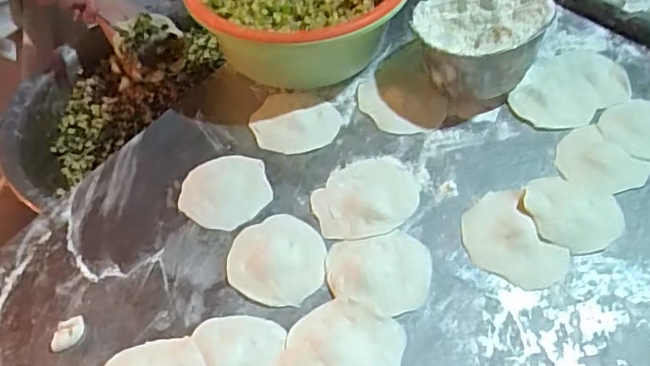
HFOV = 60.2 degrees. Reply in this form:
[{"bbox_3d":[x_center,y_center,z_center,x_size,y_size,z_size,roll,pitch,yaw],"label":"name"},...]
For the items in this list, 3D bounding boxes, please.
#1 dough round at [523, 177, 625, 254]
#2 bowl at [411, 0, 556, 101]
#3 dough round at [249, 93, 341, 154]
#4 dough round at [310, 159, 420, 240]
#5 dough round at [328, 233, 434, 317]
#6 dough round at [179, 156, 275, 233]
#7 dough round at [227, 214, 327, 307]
[{"bbox_3d":[0.252,0.032,0.572,0.095,0.013,0.085,23,56,21],"label":"dough round"},{"bbox_3d":[0.181,-0.168,0.675,0.143,0.096,0.143,-2,51,3],"label":"bowl"},{"bbox_3d":[-0.036,-0.074,0.672,0.103,0.013,0.090,7,52,10],"label":"dough round"},{"bbox_3d":[0.044,0.014,0.597,0.114,0.008,0.094,-18,52,-10],"label":"dough round"},{"bbox_3d":[0.054,0.087,0.540,0.099,0.007,0.084,-10,51,-3],"label":"dough round"},{"bbox_3d":[-0.108,0.007,0.614,0.097,0.007,0.095,-2,51,3],"label":"dough round"},{"bbox_3d":[-0.047,0.071,0.555,0.093,0.009,0.100,-2,51,3],"label":"dough round"}]

